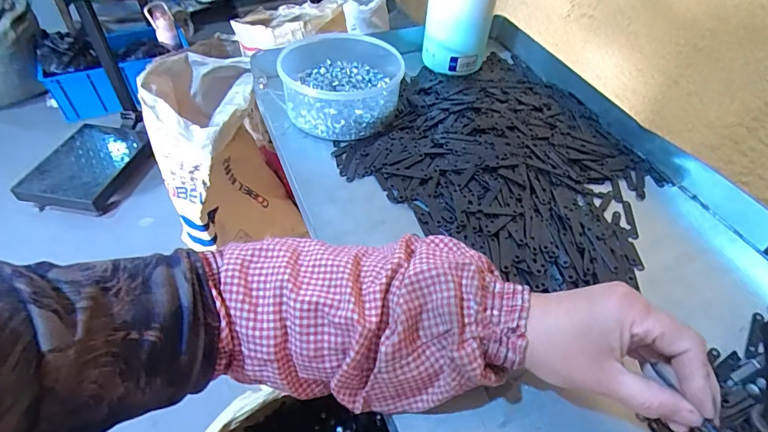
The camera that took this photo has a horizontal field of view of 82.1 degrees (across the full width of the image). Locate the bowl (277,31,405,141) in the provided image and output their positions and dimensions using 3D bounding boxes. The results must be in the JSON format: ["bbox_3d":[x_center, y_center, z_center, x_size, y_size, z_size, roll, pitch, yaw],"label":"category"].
[{"bbox_3d":[-0.053,-0.176,0.567,0.144,0.067,0.168,0,47,-2],"label":"bowl"}]

